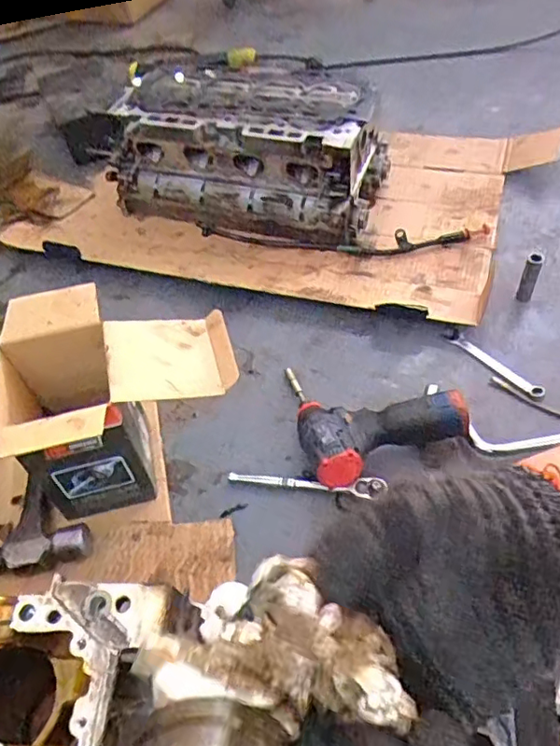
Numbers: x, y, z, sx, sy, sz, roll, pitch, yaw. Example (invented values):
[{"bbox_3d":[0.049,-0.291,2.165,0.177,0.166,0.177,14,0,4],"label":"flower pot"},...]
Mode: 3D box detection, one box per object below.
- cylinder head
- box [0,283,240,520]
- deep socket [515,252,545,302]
[{"bbox_3d":[-0.067,-0.375,1.026,0.471,0.171,0.214,11,53,13],"label":"cylinder head"},{"bbox_3d":[-0.180,0.032,0.691,0.251,0.213,0.205,-24,53,-14],"label":"box"},{"bbox_3d":[0.373,-0.145,0.868,0.022,0.079,0.028,20,56,20],"label":"deep socket"}]

